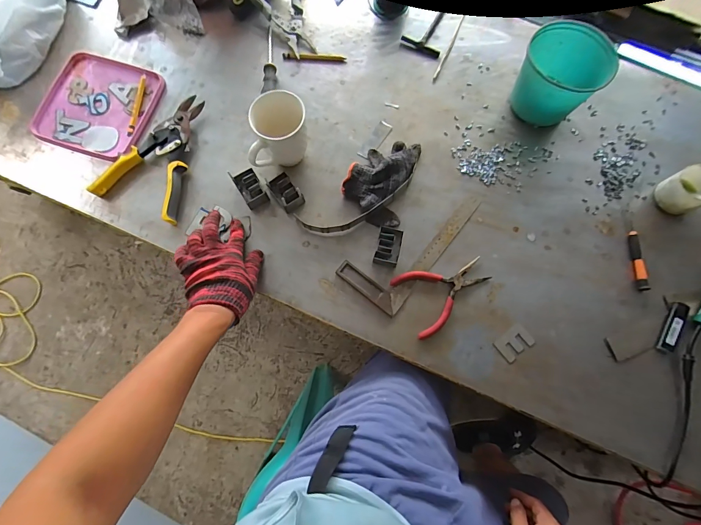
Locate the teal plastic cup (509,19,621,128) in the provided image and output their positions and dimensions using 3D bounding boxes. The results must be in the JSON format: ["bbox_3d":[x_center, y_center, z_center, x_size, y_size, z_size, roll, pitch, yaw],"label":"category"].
[{"bbox_3d":[0.339,-0.298,0.592,0.120,0.110,0.122,0,75,1],"label":"teal plastic cup"}]

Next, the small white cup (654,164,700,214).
[{"bbox_3d":[0.537,-0.116,0.568,0.064,0.059,0.061,0,75,1],"label":"small white cup"}]

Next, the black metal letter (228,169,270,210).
[{"bbox_3d":[-0.164,-0.122,0.589,0.036,0.031,0.055,-30,77,-7],"label":"black metal letter"}]

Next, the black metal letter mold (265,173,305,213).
[{"bbox_3d":[-0.106,-0.114,0.586,0.037,0.031,0.062,-36,77,-9],"label":"black metal letter mold"}]

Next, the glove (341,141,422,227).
[{"bbox_3d":[0.053,-0.146,0.593,0.111,0.039,0.160,17,76,5],"label":"glove"}]

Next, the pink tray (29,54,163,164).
[{"bbox_3d":[-0.453,-0.287,0.648,0.196,0.011,0.192,16,76,5],"label":"pink tray"}]

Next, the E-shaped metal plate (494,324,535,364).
[{"bbox_3d":[0.250,0.122,0.542,0.053,0.006,0.035,-34,77,-8],"label":"E-shaped metal plate"}]

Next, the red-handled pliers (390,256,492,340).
[{"bbox_3d":[0.146,0.039,0.554,0.142,0.009,0.100,-28,76,-7],"label":"red-handled pliers"}]

